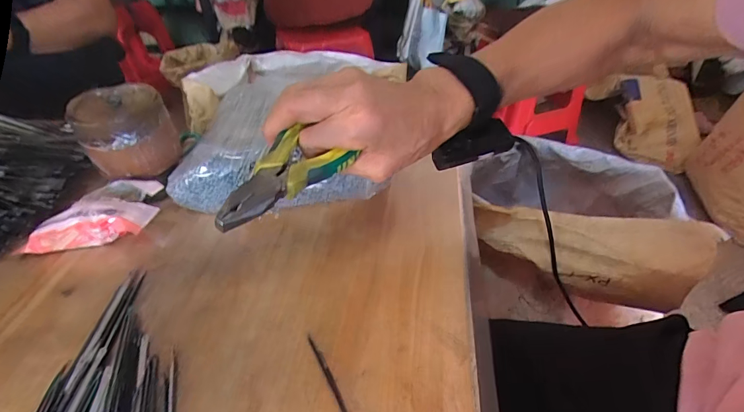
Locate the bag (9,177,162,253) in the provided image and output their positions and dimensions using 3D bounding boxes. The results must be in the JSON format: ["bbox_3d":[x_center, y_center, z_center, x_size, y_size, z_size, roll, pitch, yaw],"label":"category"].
[{"bbox_3d":[-0.276,0.012,0.375,0.131,0.049,0.065,-2,40,0],"label":"bag"}]

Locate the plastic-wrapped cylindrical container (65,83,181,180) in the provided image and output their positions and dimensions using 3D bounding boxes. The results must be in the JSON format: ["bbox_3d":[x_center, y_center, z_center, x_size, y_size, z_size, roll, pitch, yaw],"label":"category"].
[{"bbox_3d":[-0.257,-0.079,0.398,0.083,0.070,0.083,-24,45,-24],"label":"plastic-wrapped cylindrical container"}]

